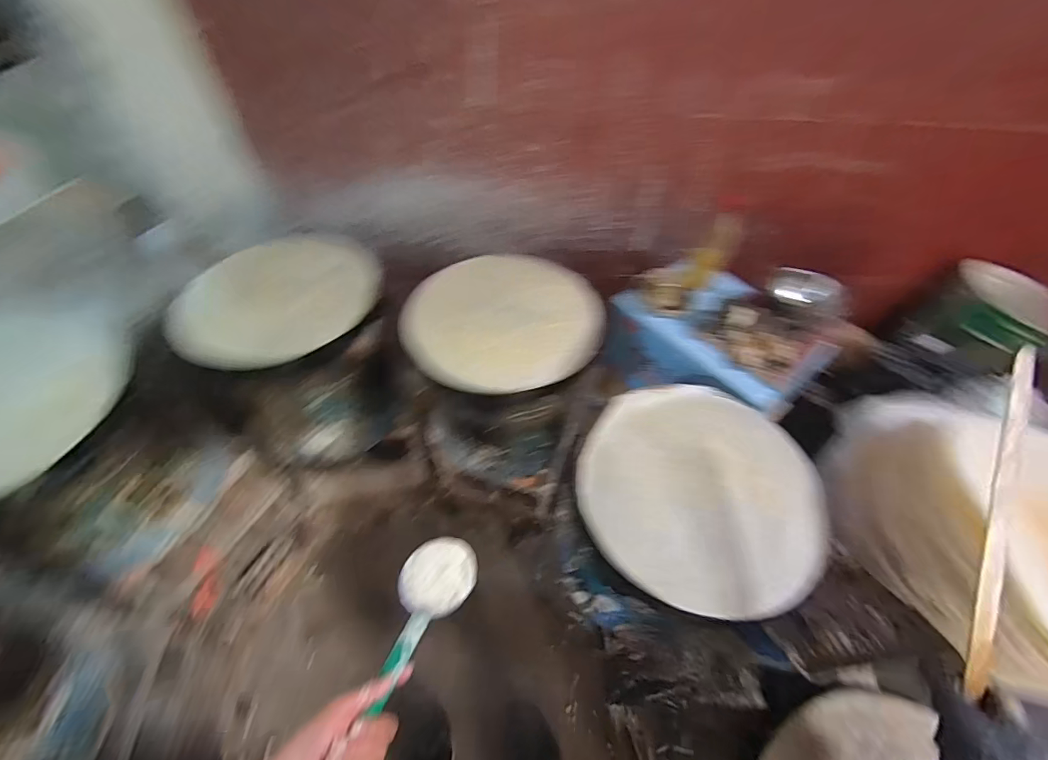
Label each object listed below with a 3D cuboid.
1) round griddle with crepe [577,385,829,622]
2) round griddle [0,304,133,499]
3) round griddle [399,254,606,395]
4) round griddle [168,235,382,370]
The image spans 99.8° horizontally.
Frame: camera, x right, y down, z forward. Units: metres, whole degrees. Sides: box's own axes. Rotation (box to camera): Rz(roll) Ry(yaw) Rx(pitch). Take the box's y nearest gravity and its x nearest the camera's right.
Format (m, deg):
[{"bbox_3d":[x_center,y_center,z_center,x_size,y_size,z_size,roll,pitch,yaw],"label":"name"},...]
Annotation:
[{"bbox_3d":[0.274,0.170,0.697,0.356,0.044,0.338,1,55,-2],"label":"round griddle with crepe"},{"bbox_3d":[-1.209,0.095,1.038,0.064,0.505,0.507,32,32,1],"label":"round griddle"},{"bbox_3d":[-0.040,-0.135,0.908,0.400,0.038,0.374,3,55,-1],"label":"round griddle"},{"bbox_3d":[-0.508,-0.191,0.916,0.397,0.047,0.342,-38,65,-26],"label":"round griddle"}]

